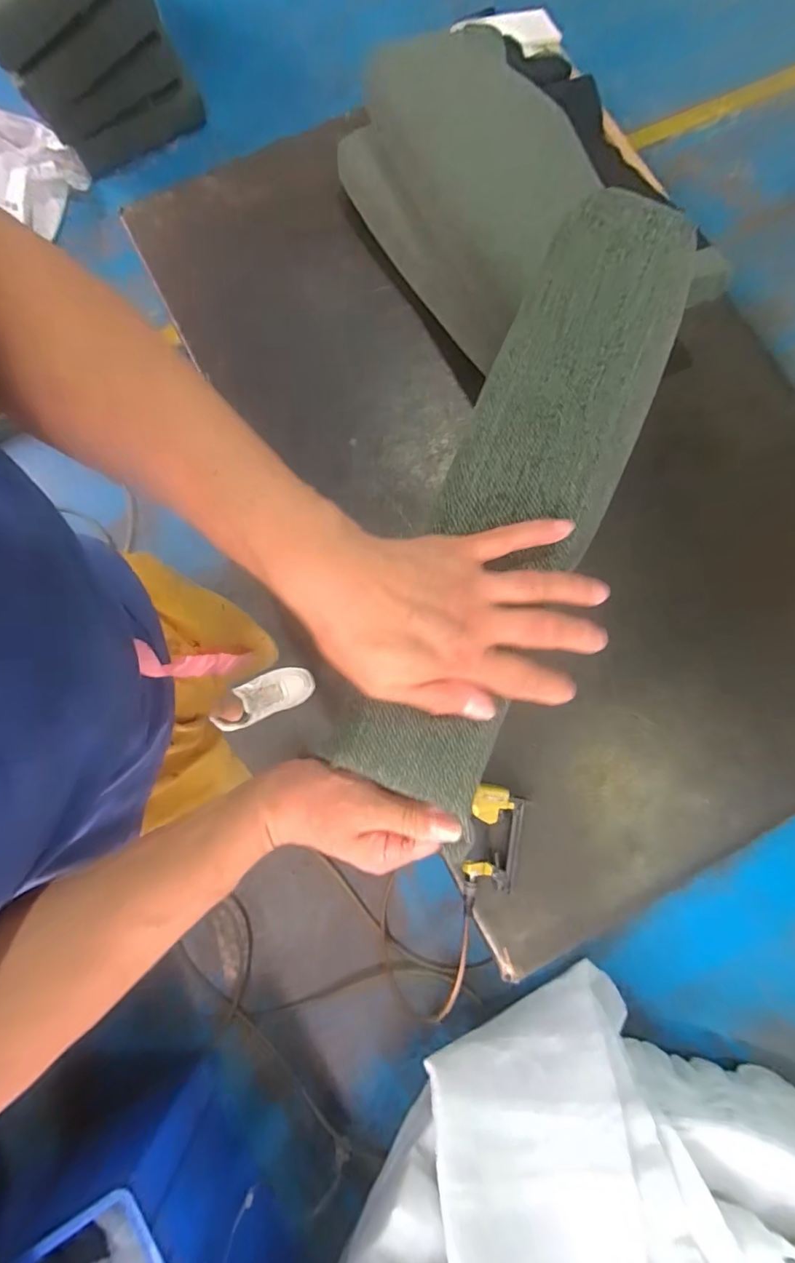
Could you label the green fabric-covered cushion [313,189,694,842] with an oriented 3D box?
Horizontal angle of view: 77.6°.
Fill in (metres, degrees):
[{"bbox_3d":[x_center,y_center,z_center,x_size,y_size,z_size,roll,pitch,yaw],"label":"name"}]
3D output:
[{"bbox_3d":[0.086,-0.096,0.320,0.101,0.021,0.420,23,83,4],"label":"green fabric-covered cushion"}]

